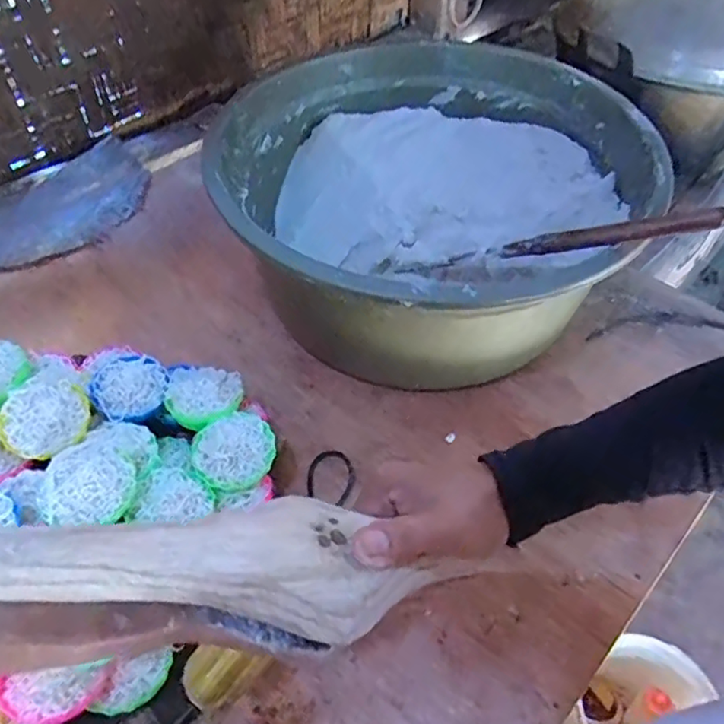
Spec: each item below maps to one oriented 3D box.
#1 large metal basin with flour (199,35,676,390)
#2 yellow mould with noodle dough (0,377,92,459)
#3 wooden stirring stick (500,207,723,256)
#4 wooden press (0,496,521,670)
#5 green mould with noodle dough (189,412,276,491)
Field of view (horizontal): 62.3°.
[{"bbox_3d":[0.059,-0.151,0.616,0.388,0.193,0.384,0,49,0],"label":"large metal basin with flour"},{"bbox_3d":[-0.239,0.041,0.449,0.059,0.020,0.060,18,68,2],"label":"yellow mould with noodle dough"},{"bbox_3d":[0.189,-0.100,0.471,0.170,0.016,0.020,-1,38,42],"label":"wooden stirring stick"},{"bbox_3d":[-0.059,0.087,0.245,0.191,0.045,0.058,9,42,-32],"label":"wooden press"},{"bbox_3d":[-0.097,0.067,0.455,0.061,0.021,0.053,-18,51,-16],"label":"green mould with noodle dough"}]

